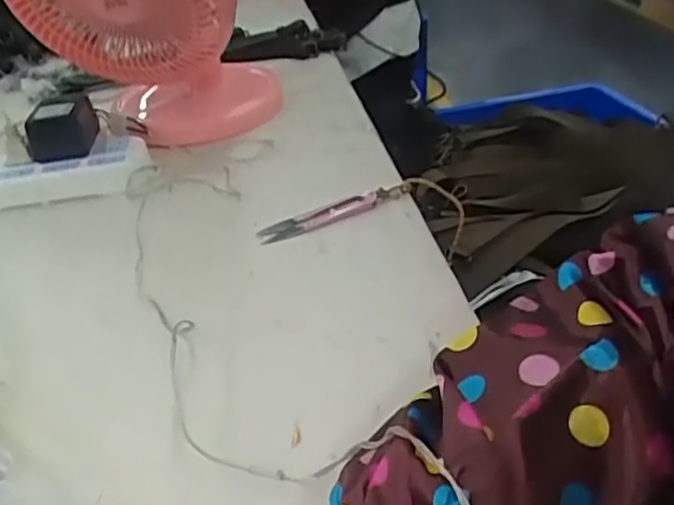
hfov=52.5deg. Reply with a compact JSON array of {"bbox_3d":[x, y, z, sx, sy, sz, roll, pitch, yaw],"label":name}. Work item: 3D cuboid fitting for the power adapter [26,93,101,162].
[{"bbox_3d":[-0.268,-0.122,0.670,0.057,0.050,0.068,-6,33,-4],"label":"power adapter"}]

